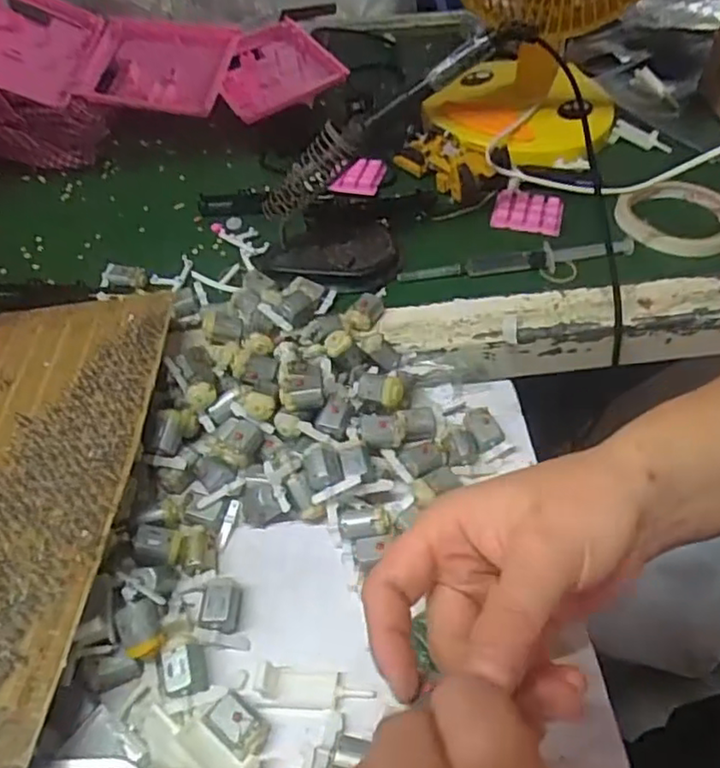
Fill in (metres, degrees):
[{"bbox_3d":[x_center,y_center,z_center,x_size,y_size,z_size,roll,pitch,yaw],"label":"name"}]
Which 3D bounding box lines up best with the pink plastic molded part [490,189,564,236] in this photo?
[{"bbox_3d":[0.150,-0.154,0.572,0.059,0.016,0.043,13,52,13],"label":"pink plastic molded part"}]

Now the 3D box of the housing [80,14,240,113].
[{"bbox_3d":[-0.222,-0.360,0.718,0.145,0.048,0.151,4,50,6],"label":"housing"}]

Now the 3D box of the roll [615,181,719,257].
[{"bbox_3d":[0.275,-0.144,0.558,0.096,0.018,0.099,-1,50,1],"label":"roll"}]

